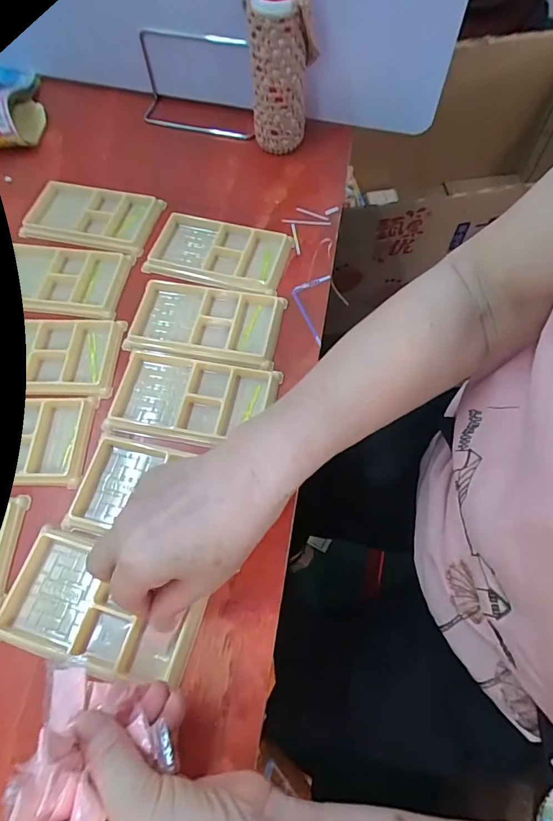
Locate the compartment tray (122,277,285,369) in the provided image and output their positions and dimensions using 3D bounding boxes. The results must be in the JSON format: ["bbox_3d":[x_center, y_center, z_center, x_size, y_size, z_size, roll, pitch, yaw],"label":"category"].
[{"bbox_3d":[-0.066,-0.082,0.406,0.135,0.015,0.077,8,65,7],"label":"compartment tray"}]

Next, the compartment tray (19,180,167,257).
[{"bbox_3d":[-0.205,-0.211,0.469,0.148,0.012,0.084,14,66,8],"label":"compartment tray"}]

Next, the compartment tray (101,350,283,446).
[{"bbox_3d":[-0.073,-0.010,0.374,0.139,0.020,0.078,5,65,5],"label":"compartment tray"}]

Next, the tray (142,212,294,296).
[{"bbox_3d":[-0.059,-0.159,0.440,0.133,0.012,0.077,13,66,7],"label":"tray"}]

